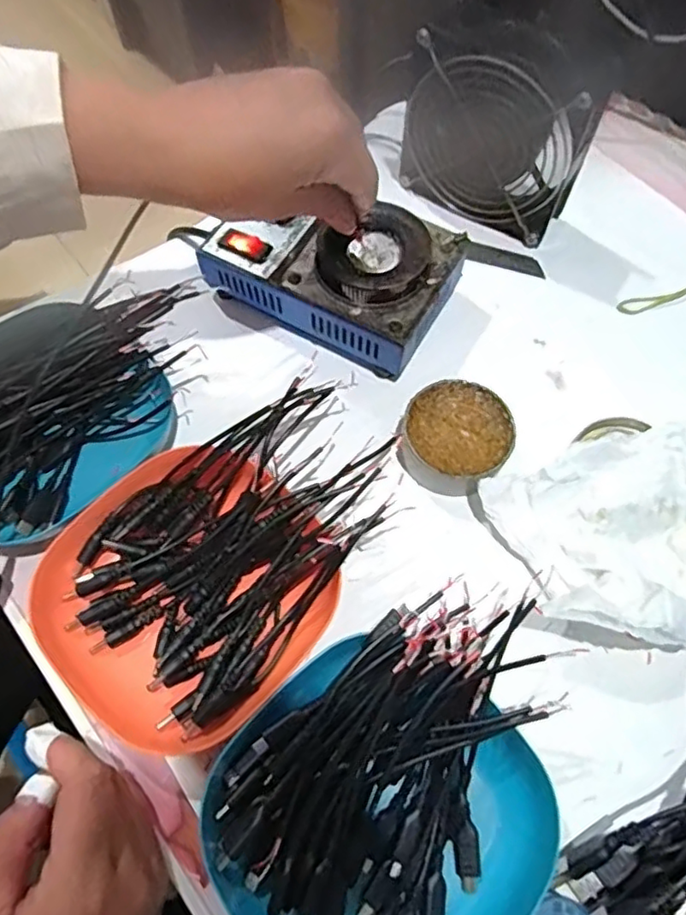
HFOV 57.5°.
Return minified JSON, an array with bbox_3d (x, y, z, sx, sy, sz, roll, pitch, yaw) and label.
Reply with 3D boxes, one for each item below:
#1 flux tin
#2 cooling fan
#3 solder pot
[{"bbox_3d":[0.069,-0.012,0.372,0.060,0.028,0.061,0,64,0],"label":"flux tin"},{"bbox_3d":[0.095,-0.210,0.415,0.120,0.125,0.030,25,67,12],"label":"cooling fan"},{"bbox_3d":[-0.010,-0.120,0.407,0.149,0.060,0.104,25,67,12],"label":"solder pot"}]

